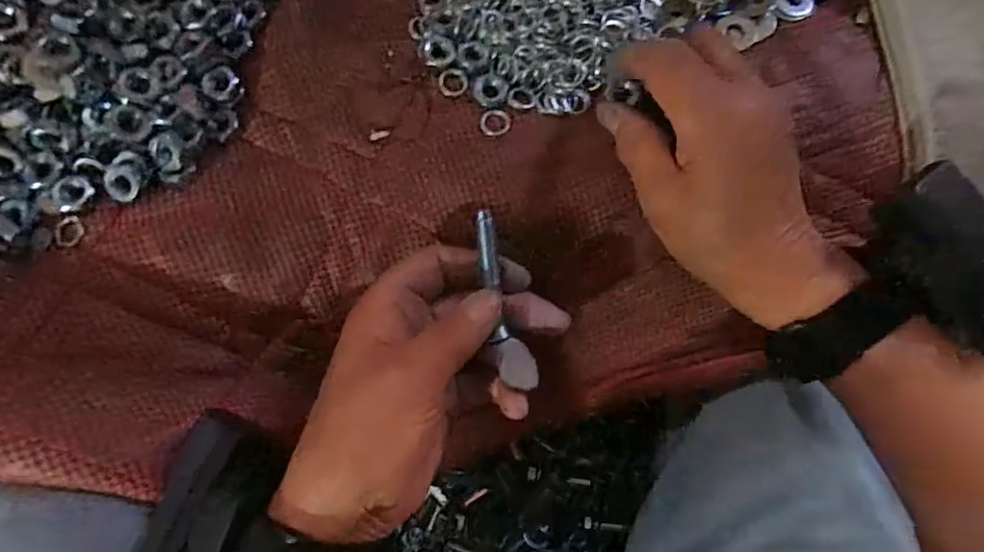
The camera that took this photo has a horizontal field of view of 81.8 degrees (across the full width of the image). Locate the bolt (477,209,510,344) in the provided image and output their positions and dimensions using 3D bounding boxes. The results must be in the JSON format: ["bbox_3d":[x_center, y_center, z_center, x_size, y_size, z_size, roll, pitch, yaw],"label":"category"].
[{"bbox_3d":[0.000,-0.001,0.250,0.008,0.004,0.057,-9,106,-3],"label":"bolt"}]

